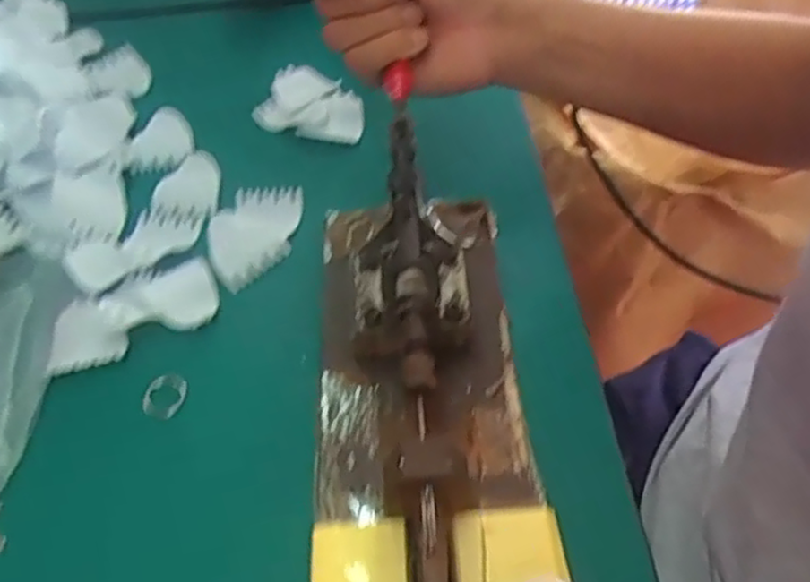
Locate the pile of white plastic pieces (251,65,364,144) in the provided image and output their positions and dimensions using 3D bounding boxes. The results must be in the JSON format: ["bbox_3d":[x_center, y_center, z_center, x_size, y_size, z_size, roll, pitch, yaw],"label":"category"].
[{"bbox_3d":[-0.061,-0.128,0.479,0.072,0.009,0.060,16,56,12],"label":"pile of white plastic pieces"}]

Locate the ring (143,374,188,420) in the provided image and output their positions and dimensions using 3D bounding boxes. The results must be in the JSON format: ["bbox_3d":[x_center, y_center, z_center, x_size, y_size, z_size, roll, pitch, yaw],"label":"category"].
[{"bbox_3d":[-0.122,0.054,0.360,0.020,0.007,0.024,-4,55,-1],"label":"ring"}]

